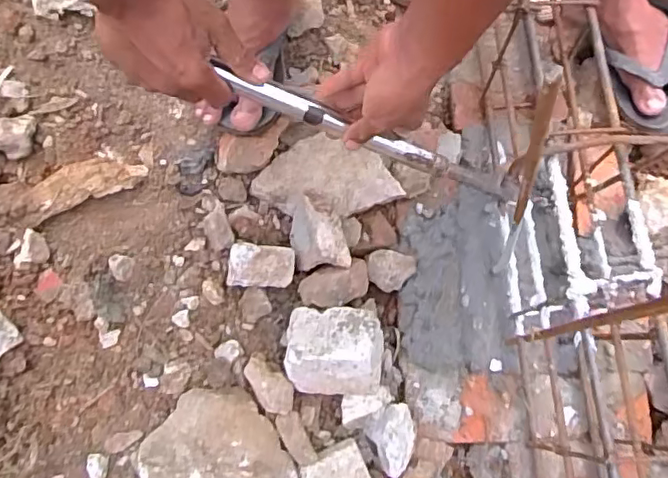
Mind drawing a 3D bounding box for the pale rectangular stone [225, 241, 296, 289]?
[{"bbox_3d":[-0.084,0.031,0.670,0.073,0.021,0.049,1,73,0],"label":"pale rectangular stone"}]

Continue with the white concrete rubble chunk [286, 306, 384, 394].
[{"bbox_3d":[0.001,0.123,0.651,0.108,0.050,0.096,2,73,0],"label":"white concrete rubble chunk"}]

